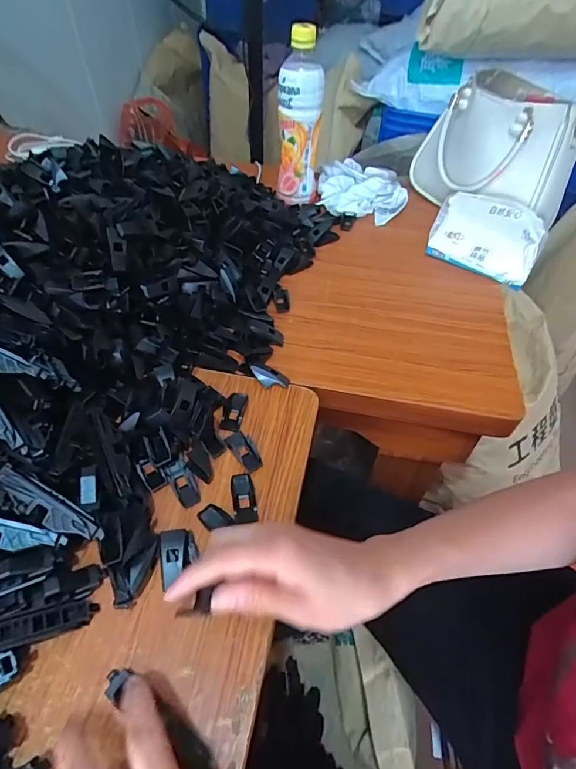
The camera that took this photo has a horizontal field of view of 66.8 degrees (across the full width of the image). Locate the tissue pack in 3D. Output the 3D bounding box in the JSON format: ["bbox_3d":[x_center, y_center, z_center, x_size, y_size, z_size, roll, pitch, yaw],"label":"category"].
[{"bbox_3d":[0.266,-0.197,0.585,0.135,0.081,0.073,28,54,20],"label":"tissue pack"}]

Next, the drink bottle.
[{"bbox_3d":[0.019,-0.371,0.627,0.067,0.214,0.056,1,50,-3],"label":"drink bottle"}]

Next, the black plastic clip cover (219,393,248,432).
[{"bbox_3d":[-0.051,0.024,0.413,0.019,0.005,0.044,9,50,4],"label":"black plastic clip cover"}]

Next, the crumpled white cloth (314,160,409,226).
[{"bbox_3d":[0.119,-0.318,0.705,0.133,0.045,0.127,6,50,2],"label":"crumpled white cloth"}]

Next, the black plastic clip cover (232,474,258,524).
[{"bbox_3d":[-0.036,0.090,0.355,0.019,0.004,0.040,-5,50,-7],"label":"black plastic clip cover"}]

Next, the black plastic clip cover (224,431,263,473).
[{"bbox_3d":[-0.038,0.058,0.384,0.019,0.006,0.041,-30,57,-25],"label":"black plastic clip cover"}]

